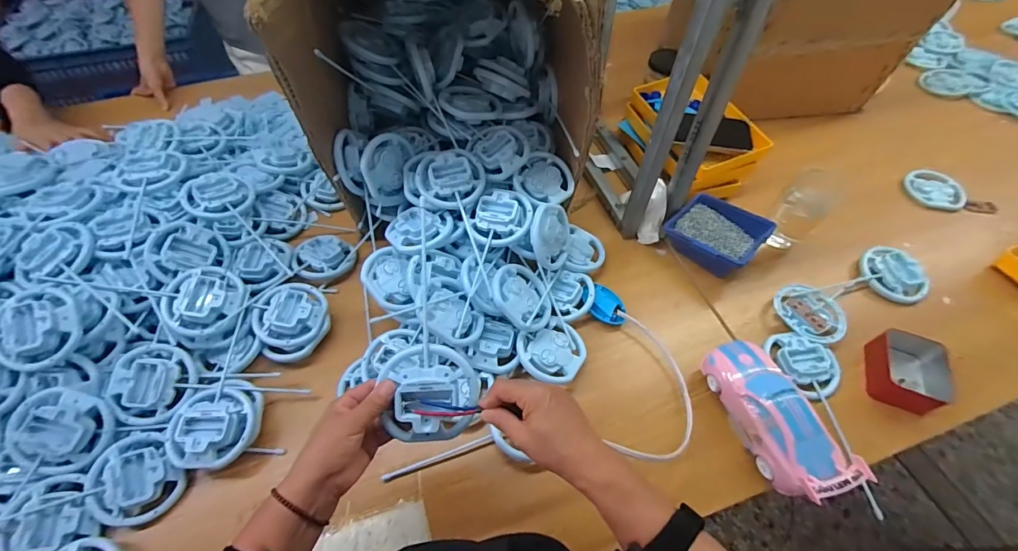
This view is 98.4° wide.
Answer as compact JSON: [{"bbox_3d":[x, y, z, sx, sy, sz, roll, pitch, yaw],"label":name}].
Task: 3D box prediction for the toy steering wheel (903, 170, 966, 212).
[{"bbox_3d":[0.795,-0.160,0.821,0.086,0.017,0.092,0,56,0],"label":"toy steering wheel"}]

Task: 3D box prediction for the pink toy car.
[{"bbox_3d":[0.338,0.173,0.554,0.091,0.061,0.203,-14,57,-9],"label":"pink toy car"}]

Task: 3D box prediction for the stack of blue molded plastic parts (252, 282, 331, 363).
[{"bbox_3d":[-0.337,0.066,0.682,0.104,0.048,0.119,-20,58,-13],"label":"stack of blue molded plastic parts"}]

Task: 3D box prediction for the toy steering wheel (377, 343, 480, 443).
[{"bbox_3d":[-0.081,0.123,0.451,0.096,0.028,0.099,-4,91,-5],"label":"toy steering wheel"}]

